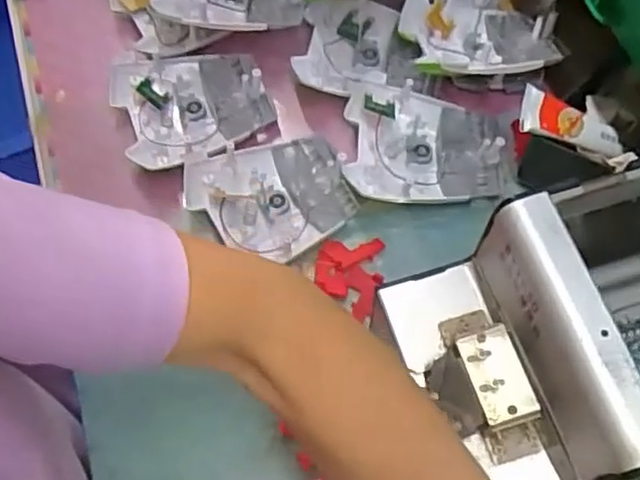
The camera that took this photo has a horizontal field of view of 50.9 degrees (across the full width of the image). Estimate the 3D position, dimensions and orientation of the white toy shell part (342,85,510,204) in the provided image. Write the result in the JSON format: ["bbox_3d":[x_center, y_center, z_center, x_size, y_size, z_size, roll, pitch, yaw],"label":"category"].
[{"bbox_3d":[0.077,-0.065,0.476,0.113,0.024,0.088,2,65,2],"label":"white toy shell part"}]

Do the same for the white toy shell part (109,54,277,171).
[{"bbox_3d":[-0.093,-0.099,0.499,0.107,0.024,0.095,-20,66,-8],"label":"white toy shell part"}]

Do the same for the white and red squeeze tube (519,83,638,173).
[{"bbox_3d":[0.163,-0.070,0.425,0.090,0.014,0.031,22,65,-16],"label":"white and red squeeze tube"}]

